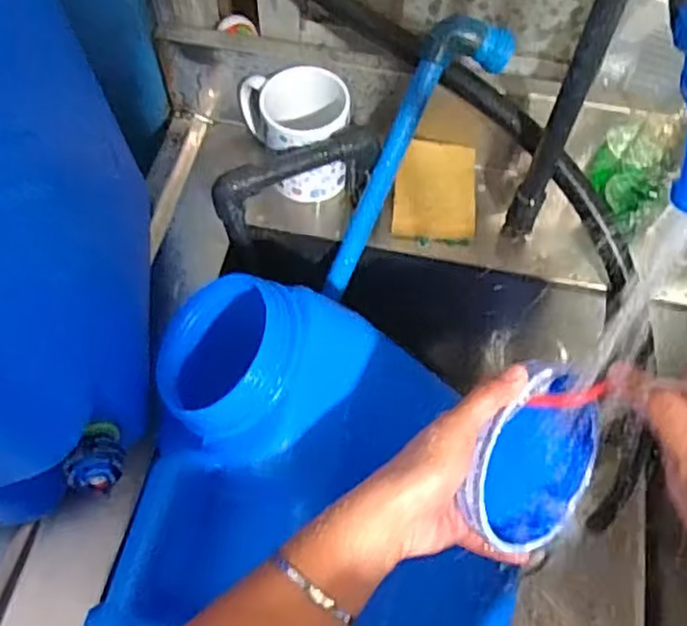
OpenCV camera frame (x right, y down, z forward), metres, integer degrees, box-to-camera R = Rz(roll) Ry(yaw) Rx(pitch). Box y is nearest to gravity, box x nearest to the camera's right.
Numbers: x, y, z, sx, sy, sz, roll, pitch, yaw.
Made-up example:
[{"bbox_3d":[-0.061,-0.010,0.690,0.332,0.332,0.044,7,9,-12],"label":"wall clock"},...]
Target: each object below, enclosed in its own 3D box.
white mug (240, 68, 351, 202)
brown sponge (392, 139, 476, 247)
[{"bbox_3d":[-0.046,-0.163,0.639,0.107,0.100,0.076,5,60,2],"label":"white mug"},{"bbox_3d":[0.087,-0.113,0.648,0.077,0.052,0.090,7,61,3],"label":"brown sponge"}]

